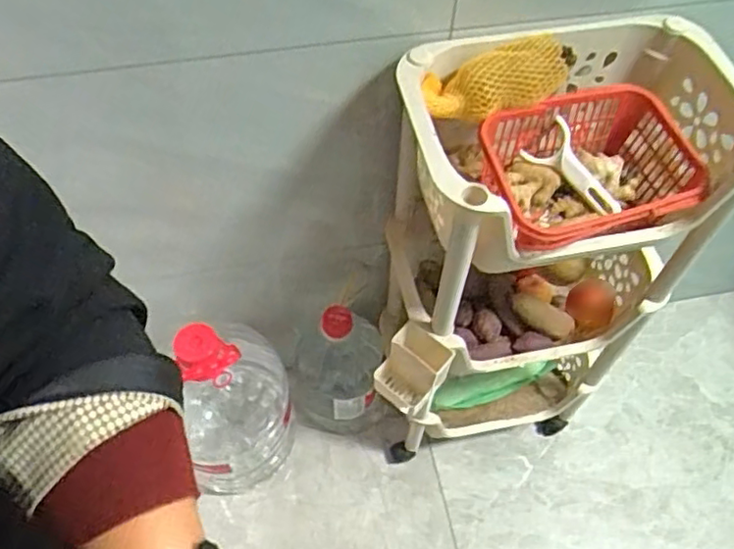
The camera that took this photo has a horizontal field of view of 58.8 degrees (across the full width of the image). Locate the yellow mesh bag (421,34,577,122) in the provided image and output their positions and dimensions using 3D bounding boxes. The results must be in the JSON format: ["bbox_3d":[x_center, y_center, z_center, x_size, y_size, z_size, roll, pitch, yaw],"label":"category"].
[{"bbox_3d":[0.162,-0.231,0.766,0.198,0.060,0.064,-22,61,-15],"label":"yellow mesh bag"}]

